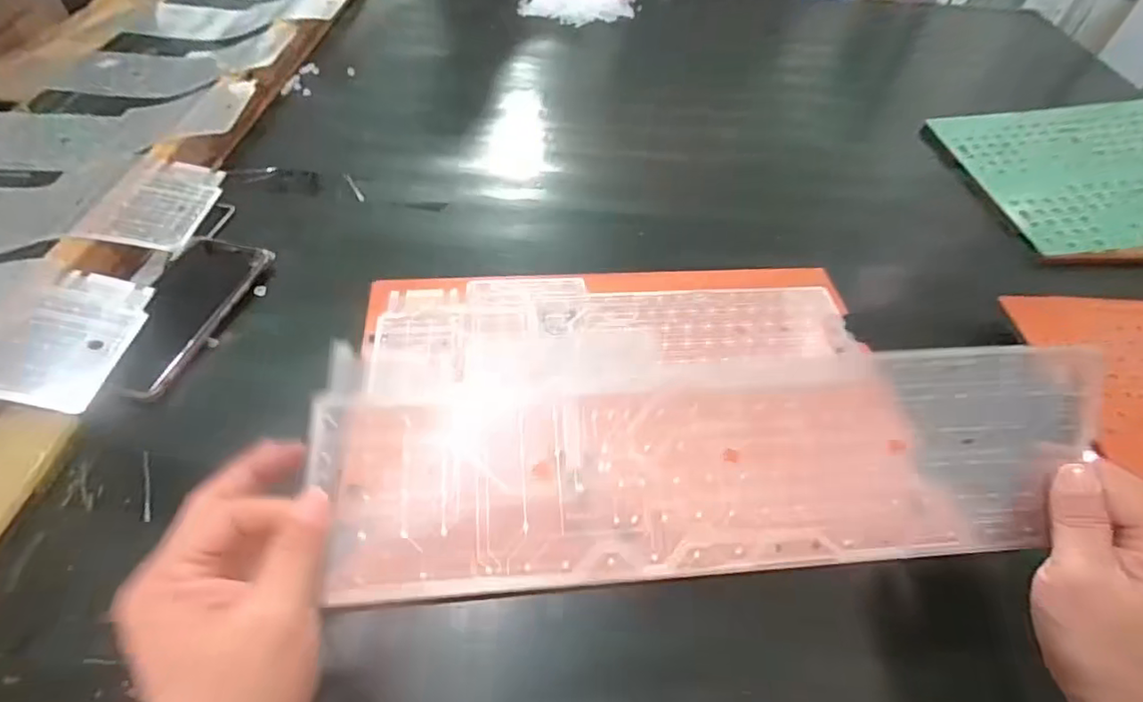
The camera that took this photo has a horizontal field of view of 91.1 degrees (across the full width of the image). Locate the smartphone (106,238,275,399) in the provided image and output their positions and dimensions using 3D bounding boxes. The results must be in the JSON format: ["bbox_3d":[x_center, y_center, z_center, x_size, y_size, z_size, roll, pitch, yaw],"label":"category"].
[{"bbox_3d":[-0.336,-0.036,0.476,0.080,0.017,0.162,14,52,7],"label":"smartphone"}]

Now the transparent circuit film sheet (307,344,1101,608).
[{"bbox_3d":[0.101,0.059,0.313,0.449,0.012,0.118,-1,68,-10],"label":"transparent circuit film sheet"}]

